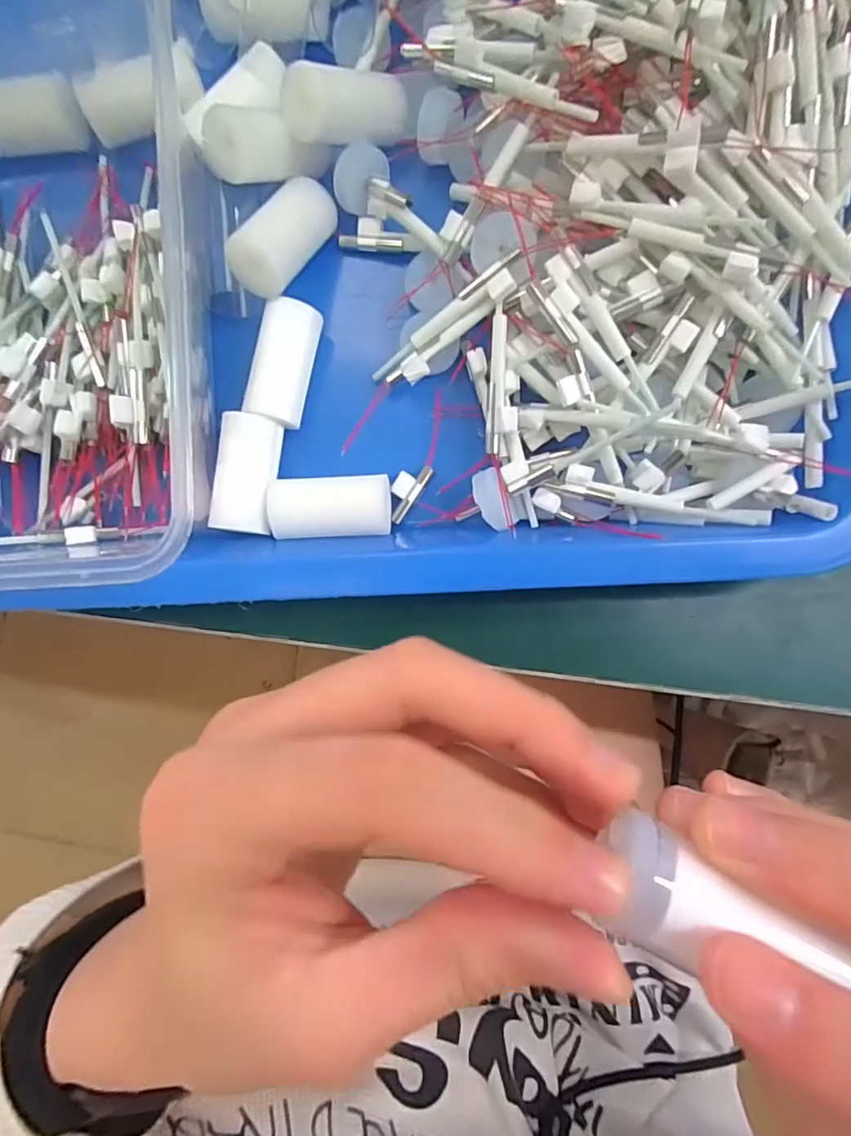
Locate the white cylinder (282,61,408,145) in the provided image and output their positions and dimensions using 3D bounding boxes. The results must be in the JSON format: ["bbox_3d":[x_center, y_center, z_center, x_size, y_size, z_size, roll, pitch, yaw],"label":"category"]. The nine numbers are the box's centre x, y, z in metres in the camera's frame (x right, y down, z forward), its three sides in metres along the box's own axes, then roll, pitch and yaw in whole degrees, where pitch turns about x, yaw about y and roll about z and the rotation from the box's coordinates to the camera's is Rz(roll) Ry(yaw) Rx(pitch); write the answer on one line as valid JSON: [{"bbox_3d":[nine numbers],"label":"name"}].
[{"bbox_3d":[-0.024,-0.151,0.188,0.043,0.016,0.017,-26,91,-32],"label":"white cylinder"}]

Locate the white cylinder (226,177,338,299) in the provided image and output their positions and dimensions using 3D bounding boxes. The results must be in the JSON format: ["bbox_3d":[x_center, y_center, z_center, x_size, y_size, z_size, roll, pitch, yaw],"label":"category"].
[{"bbox_3d":[-0.045,-0.111,0.190,0.017,0.016,0.044,32,70,-1],"label":"white cylinder"}]

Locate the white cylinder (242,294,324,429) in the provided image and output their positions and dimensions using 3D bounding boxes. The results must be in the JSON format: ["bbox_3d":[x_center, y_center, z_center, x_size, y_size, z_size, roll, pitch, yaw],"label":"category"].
[{"bbox_3d":[-0.049,-0.071,0.199,0.018,0.019,0.039,14,84,4],"label":"white cylinder"}]

